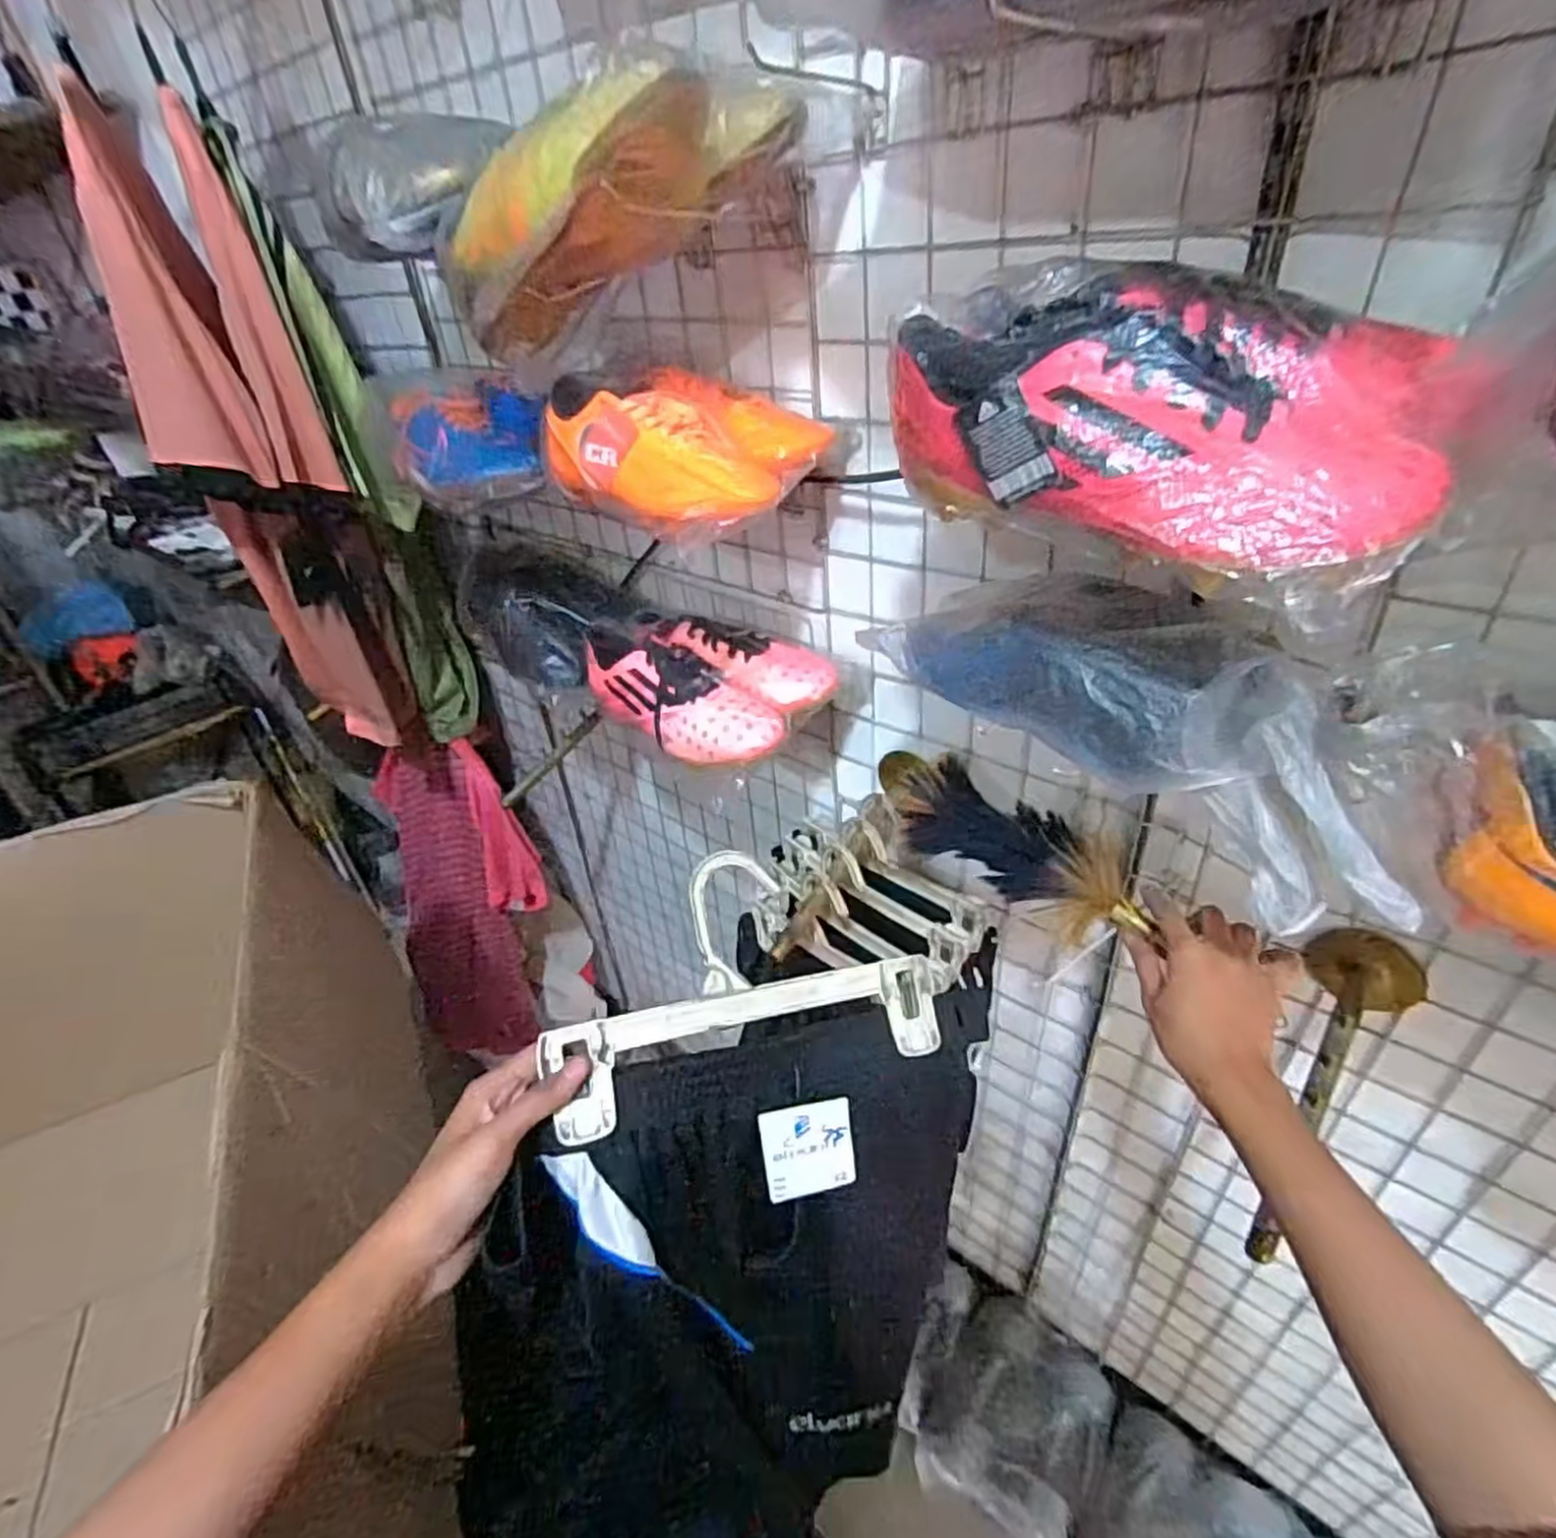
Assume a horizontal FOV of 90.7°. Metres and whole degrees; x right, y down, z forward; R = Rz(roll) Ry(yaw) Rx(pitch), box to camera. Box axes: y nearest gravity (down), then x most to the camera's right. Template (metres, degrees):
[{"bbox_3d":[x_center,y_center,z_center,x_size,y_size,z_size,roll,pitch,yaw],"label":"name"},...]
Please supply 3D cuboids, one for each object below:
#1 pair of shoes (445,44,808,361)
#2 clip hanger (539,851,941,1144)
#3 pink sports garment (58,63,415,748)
[{"bbox_3d":[-0.131,-0.398,0.534,0.275,0.083,0.153,-15,13,46],"label":"pair of shoes"},{"bbox_3d":[-0.018,0.124,0.472,0.239,0.012,0.140,-6,74,-20],"label":"clip hanger"},{"bbox_3d":[-0.581,-0.327,0.881,0.152,0.645,0.159,-23,38,-22],"label":"pink sports garment"}]

